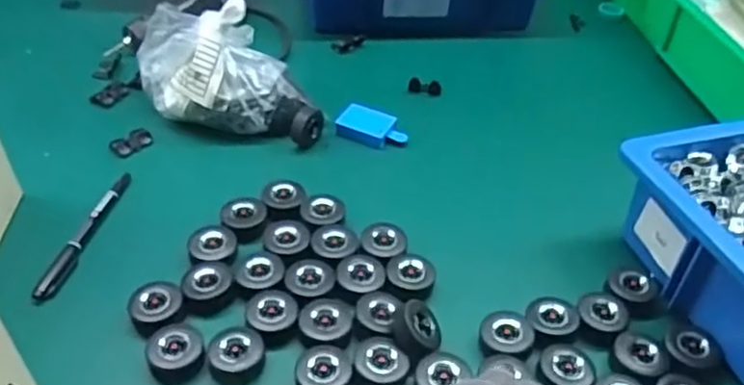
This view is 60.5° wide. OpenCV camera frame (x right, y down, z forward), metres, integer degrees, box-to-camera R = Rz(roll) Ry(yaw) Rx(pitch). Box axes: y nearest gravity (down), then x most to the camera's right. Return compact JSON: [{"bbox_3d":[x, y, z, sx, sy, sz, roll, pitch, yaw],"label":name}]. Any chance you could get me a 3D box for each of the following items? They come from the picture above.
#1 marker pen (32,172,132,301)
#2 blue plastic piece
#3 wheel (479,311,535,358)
[{"bbox_3d":[-0.233,0.032,0.520,0.012,0.010,0.141,9,45,6],"label":"marker pen"},{"bbox_3d":[0.000,-0.064,0.640,0.069,0.014,0.045,18,47,15],"label":"blue plastic piece"},{"bbox_3d":[0.097,0.102,0.459,0.037,0.015,0.034,1,45,-1],"label":"wheel"}]

